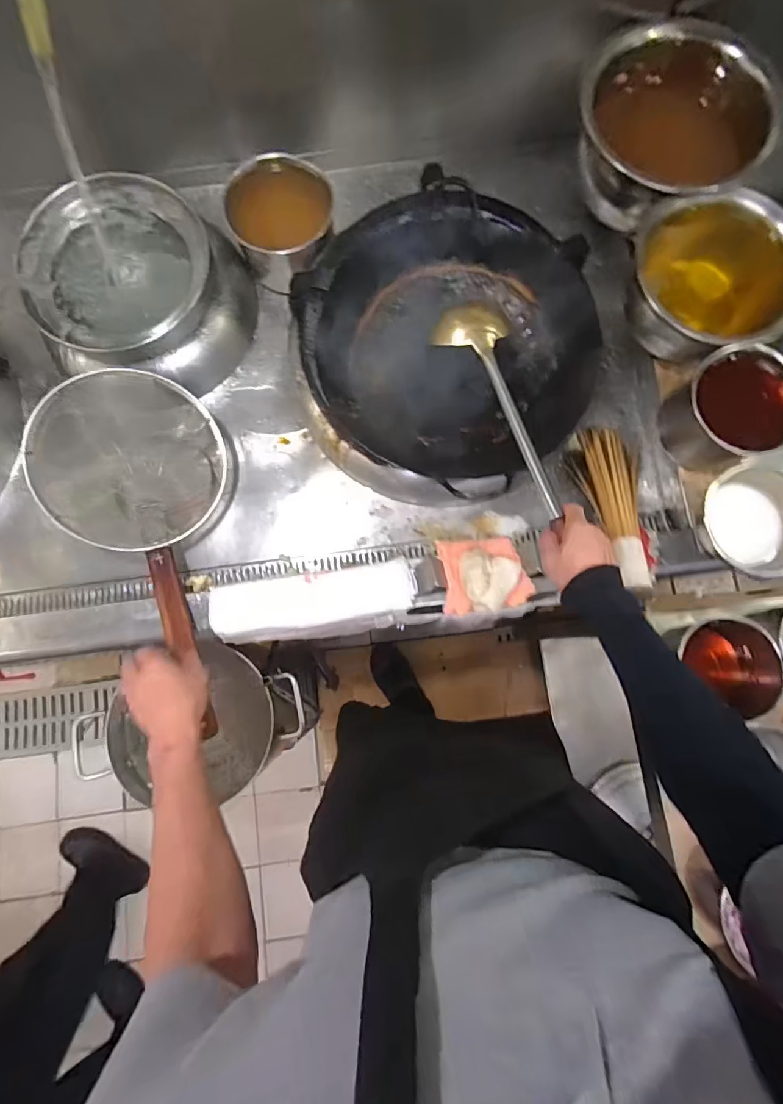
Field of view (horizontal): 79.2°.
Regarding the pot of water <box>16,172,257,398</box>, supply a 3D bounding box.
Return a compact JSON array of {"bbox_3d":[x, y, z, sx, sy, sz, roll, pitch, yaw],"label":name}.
[{"bbox_3d":[-0.438,-0.456,0.826,0.326,0.167,0.331,0,80,0],"label":"pot of water"}]

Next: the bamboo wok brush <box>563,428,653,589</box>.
[{"bbox_3d":[0.374,-0.073,0.774,0.092,0.064,0.288,-4,61,-1],"label":"bamboo wok brush"}]

